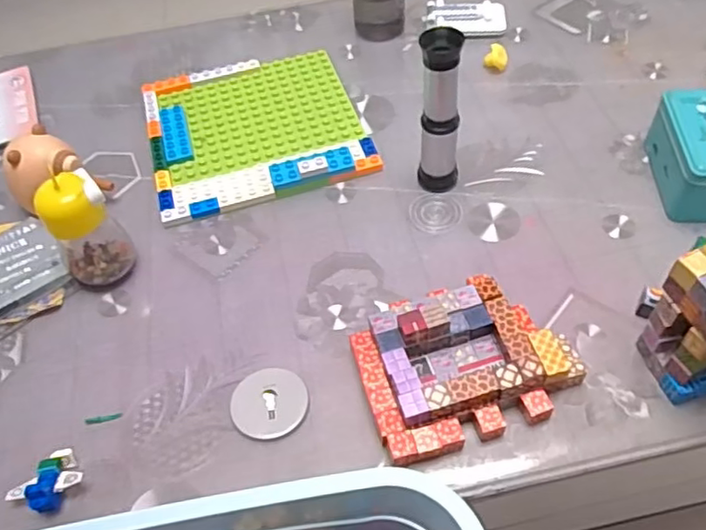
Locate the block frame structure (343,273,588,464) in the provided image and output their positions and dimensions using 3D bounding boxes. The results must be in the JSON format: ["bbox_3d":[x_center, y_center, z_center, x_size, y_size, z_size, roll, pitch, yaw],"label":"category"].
[{"bbox_3d":[0.096,0.076,0.516,0.181,0.053,0.139,-15,54,-8],"label":"block frame structure"}]

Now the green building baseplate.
[{"bbox_3d":[-0.124,-0.177,0.744,0.253,0.030,0.253,-15,54,-8],"label":"green building baseplate"}]

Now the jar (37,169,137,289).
[{"bbox_3d":[-0.265,-0.039,0.589,0.062,0.122,0.062,-2,53,2],"label":"jar"}]

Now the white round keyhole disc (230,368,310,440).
[{"bbox_3d":[-0.073,0.122,0.529,0.067,0.009,0.063,-2,53,2],"label":"white round keyhole disc"}]

